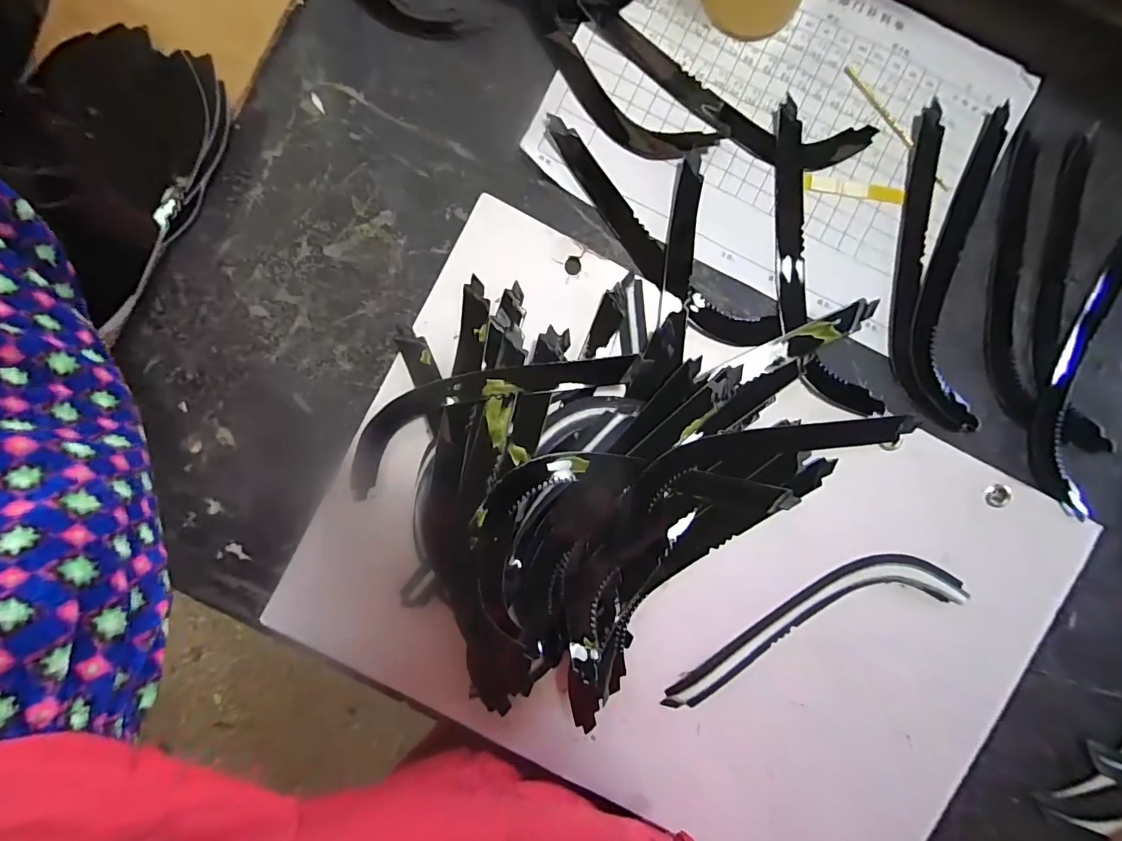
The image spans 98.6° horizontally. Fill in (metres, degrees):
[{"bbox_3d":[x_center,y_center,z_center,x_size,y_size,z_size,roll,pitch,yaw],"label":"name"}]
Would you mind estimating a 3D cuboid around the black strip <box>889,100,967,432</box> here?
[{"bbox_3d":[0.235,-0.098,0.317,0.037,0.008,0.208,-2,99,0],"label":"black strip"}]

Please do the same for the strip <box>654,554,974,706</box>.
[{"bbox_3d":[0.160,0.132,0.317,0.202,0.009,0.047,-21,99,3],"label":"strip"}]

